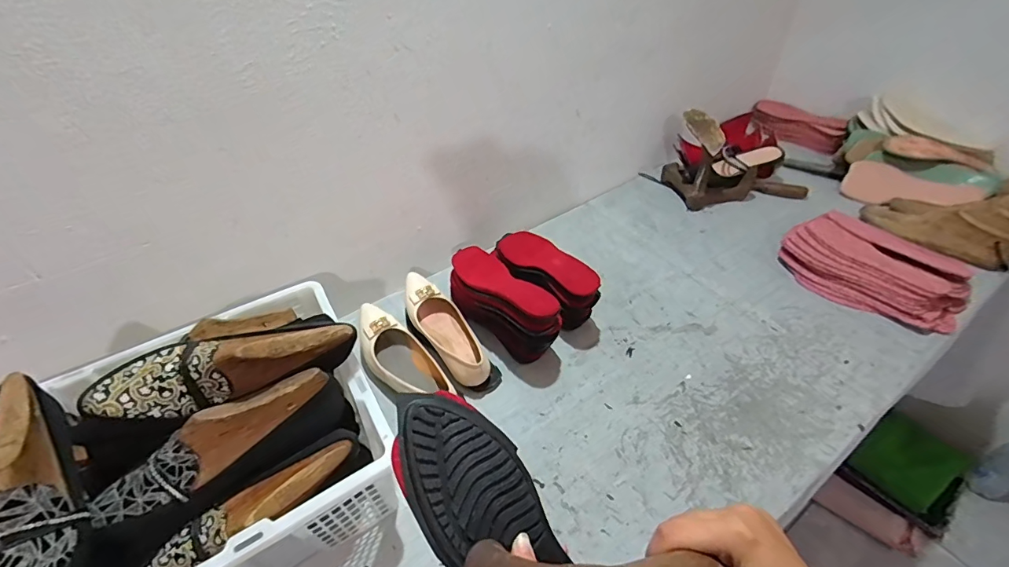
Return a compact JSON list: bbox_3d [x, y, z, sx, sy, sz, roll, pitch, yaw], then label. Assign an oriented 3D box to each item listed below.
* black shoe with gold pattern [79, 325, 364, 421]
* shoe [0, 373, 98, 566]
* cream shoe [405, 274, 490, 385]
[{"bbox_3d":[-0.296,0.086,0.491,0.253,0.091,0.087,-12,41,-28],"label":"black shoe with gold pattern"},{"bbox_3d":[-0.426,0.197,0.399,0.069,0.102,0.244,-22,65,-17],"label":"shoe"},{"bbox_3d":[-0.098,0.080,0.765,0.077,0.076,0.242,-27,47,-22],"label":"cream shoe"}]

